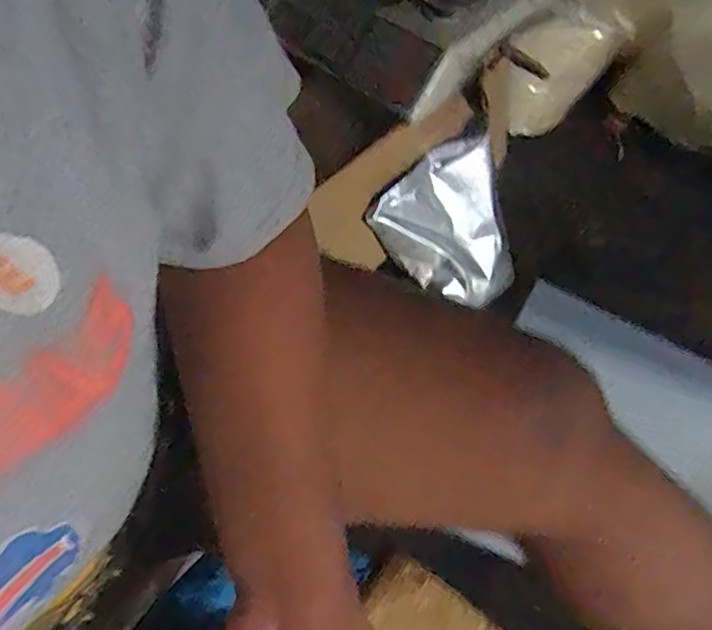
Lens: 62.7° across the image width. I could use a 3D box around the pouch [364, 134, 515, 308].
[{"bbox_3d":[0.124,-0.094,0.713,0.165,0.034,0.201,-41,113,-20],"label":"pouch"}]

